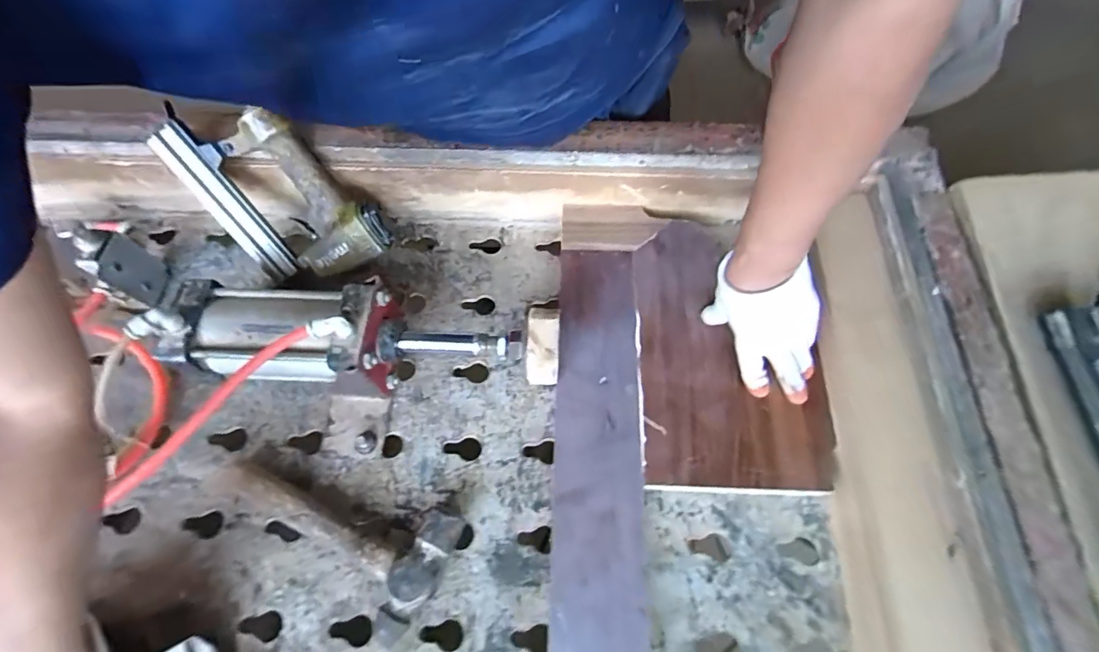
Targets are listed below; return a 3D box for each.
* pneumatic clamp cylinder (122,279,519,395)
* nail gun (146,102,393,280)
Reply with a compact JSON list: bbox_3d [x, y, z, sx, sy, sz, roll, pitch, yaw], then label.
[{"bbox_3d":[-0.212,0.008,0.519,0.342,0.126,0.116,-2,70,0],"label":"pneumatic clamp cylinder"},{"bbox_3d":[-0.315,-0.154,0.564,0.159,0.055,0.240,-35,108,15],"label":"nail gun"}]

